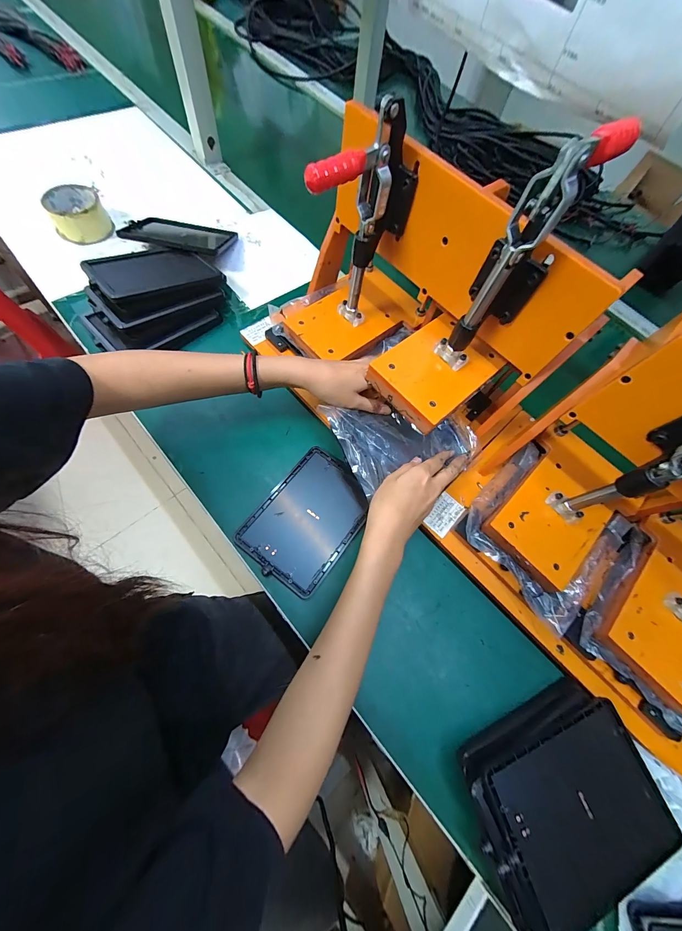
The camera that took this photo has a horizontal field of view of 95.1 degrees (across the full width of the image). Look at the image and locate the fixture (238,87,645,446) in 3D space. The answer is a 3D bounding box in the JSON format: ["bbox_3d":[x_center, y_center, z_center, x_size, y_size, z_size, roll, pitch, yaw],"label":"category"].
[{"bbox_3d":[0.069,-0.198,0.342,0.199,0.262,0.346,-40,75,-16],"label":"fixture"}]

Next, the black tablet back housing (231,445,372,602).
[{"bbox_3d":[-0.039,0.065,0.401,0.118,0.010,0.160,36,68,8],"label":"black tablet back housing"}]

